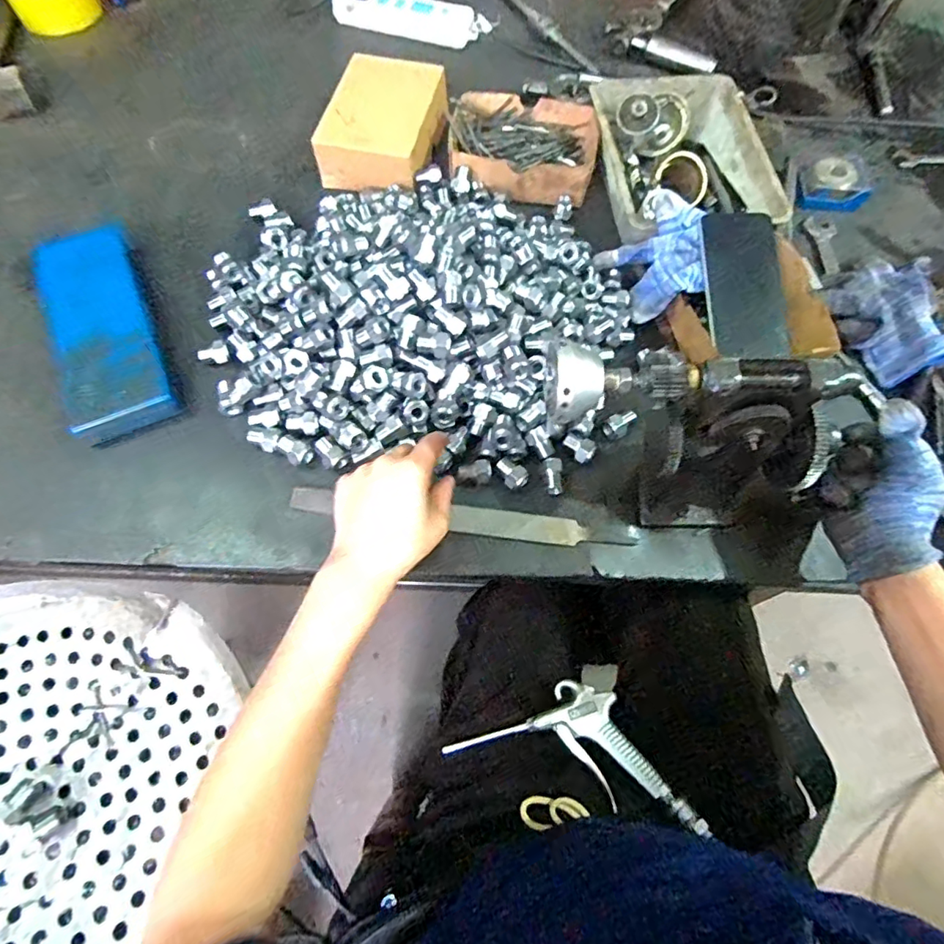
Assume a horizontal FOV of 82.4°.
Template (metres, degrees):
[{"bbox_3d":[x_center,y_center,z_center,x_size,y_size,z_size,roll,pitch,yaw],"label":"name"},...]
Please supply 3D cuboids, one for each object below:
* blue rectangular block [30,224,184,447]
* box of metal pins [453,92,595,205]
[{"bbox_3d":[-0.365,-0.154,0.530,0.089,0.027,0.276,-24,67,-13],"label":"blue rectangular block"},{"bbox_3d":[0.062,-0.390,0.648,0.174,0.045,0.135,7,64,2],"label":"box of metal pins"}]

